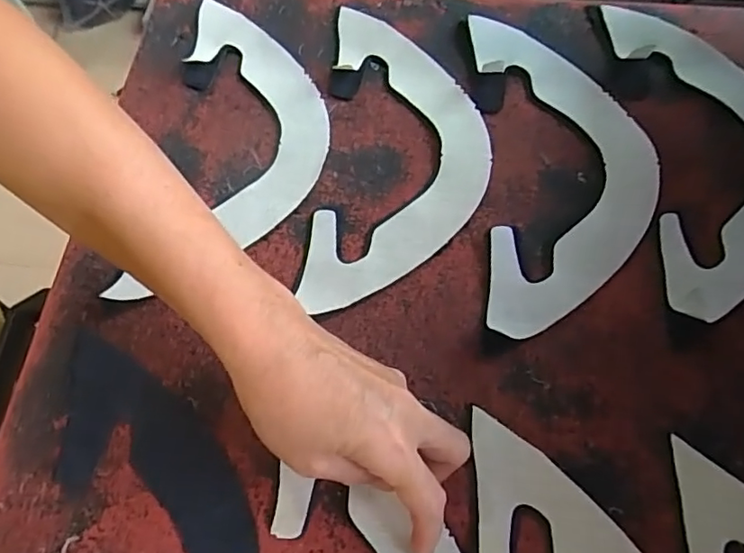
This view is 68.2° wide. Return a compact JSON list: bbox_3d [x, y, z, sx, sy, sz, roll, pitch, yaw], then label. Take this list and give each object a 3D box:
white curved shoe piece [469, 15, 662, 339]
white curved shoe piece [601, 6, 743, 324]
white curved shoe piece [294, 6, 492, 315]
[{"bbox_3d":[0.133,-0.079,0.376,0.117,0.008,0.243,1,68,1],"label":"white curved shoe piece"},{"bbox_3d":[0.241,-0.093,0.379,0.111,0.012,0.247,-2,68,2],"label":"white curved shoe piece"},{"bbox_3d":[0.022,-0.087,0.384,0.115,0.009,0.238,5,67,5],"label":"white curved shoe piece"}]

